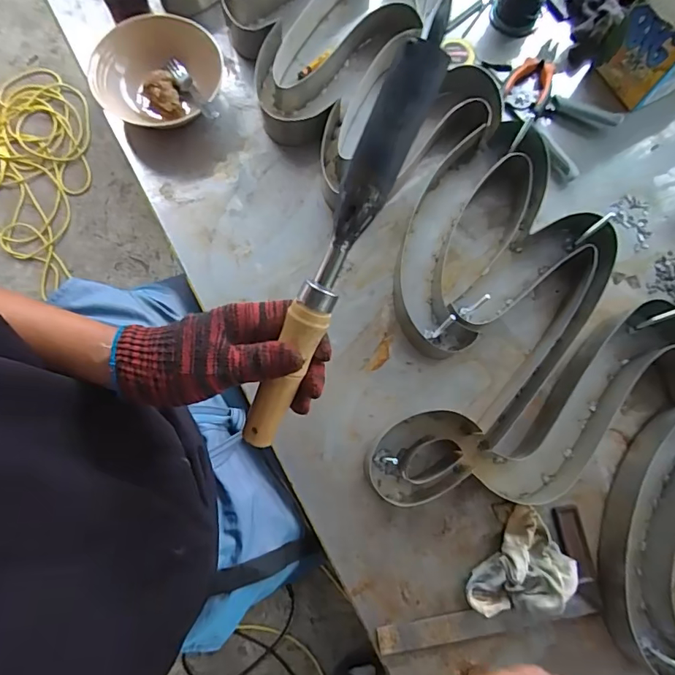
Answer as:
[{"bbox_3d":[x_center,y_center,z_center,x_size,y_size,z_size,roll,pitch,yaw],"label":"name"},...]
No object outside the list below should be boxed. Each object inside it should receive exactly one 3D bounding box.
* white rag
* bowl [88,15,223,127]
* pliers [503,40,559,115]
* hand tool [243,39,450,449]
[{"bbox_3d":[0.205,0.259,0.513,0.081,0.042,0.119,38,79,7],"label":"white rag"},{"bbox_3d":[-0.235,-0.345,0.628,0.152,0.079,0.167,0,77,-1],"label":"bowl"},{"bbox_3d":[0.291,-0.385,0.672,0.057,0.016,0.130,32,78,6],"label":"pliers"},{"bbox_3d":[-0.005,-0.043,0.320,0.029,0.020,0.286,27,111,5],"label":"hand tool"}]

